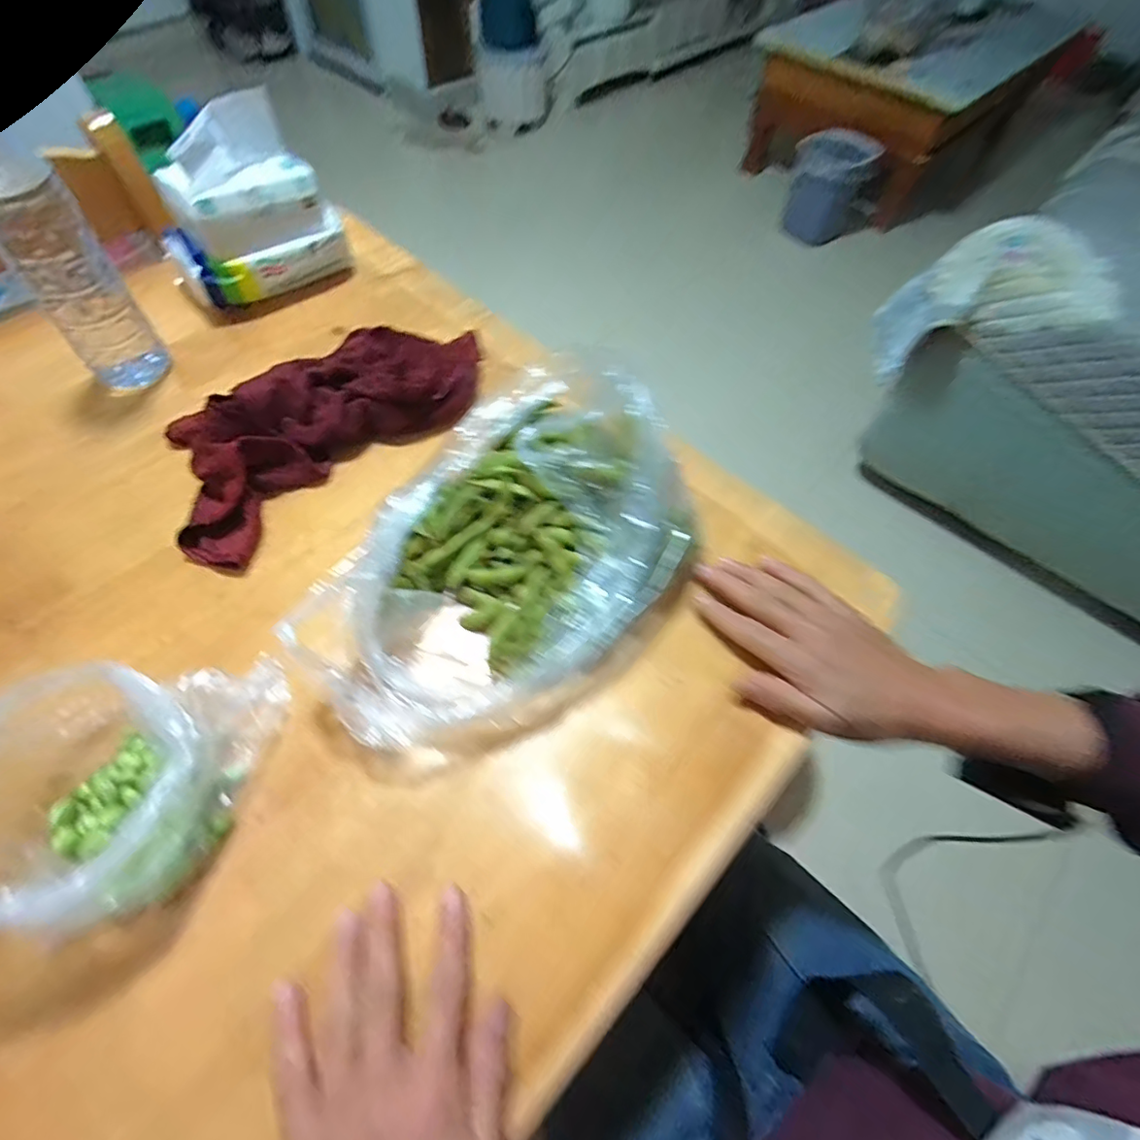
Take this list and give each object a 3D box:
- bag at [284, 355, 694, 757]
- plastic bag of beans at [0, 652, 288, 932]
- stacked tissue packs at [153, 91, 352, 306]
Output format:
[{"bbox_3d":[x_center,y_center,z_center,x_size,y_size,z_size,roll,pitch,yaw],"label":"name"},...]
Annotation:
[{"bbox_3d":[-0.039,-0.020,0.374,0.287,0.092,0.184,-34,65,-21],"label":"bag"},{"bbox_3d":[-0.245,0.105,0.292,0.121,0.087,0.148,3,58,-1],"label":"plastic bag of beans"},{"bbox_3d":[-0.309,-0.341,0.529,0.160,0.139,0.080,-28,63,-18],"label":"stacked tissue packs"}]

